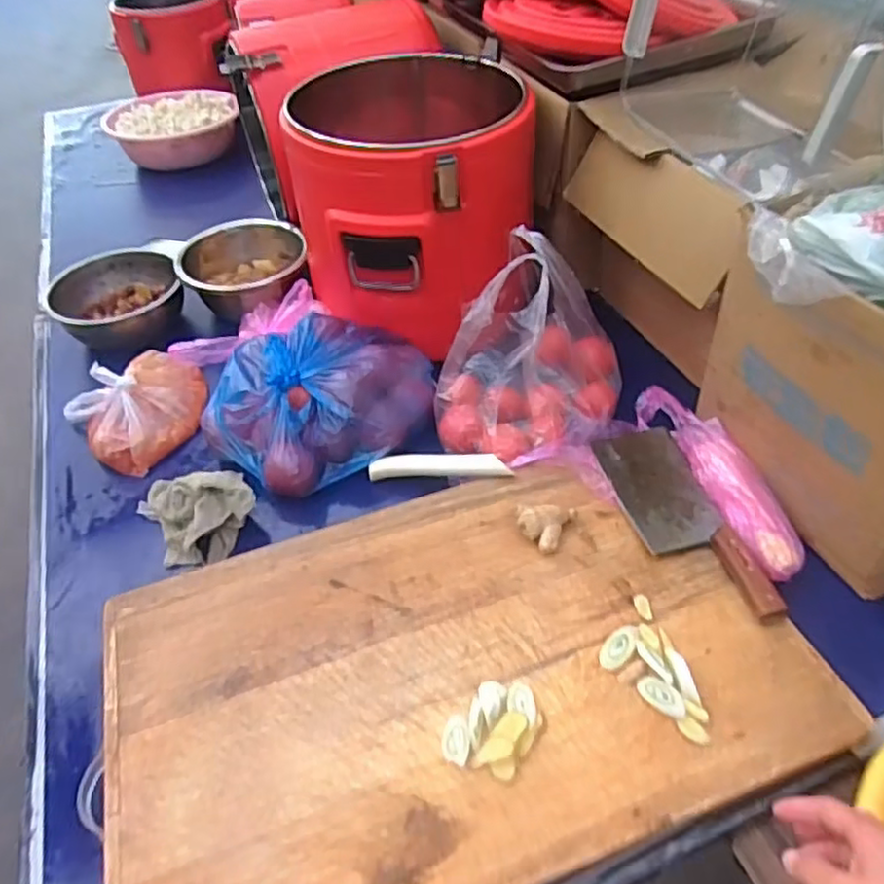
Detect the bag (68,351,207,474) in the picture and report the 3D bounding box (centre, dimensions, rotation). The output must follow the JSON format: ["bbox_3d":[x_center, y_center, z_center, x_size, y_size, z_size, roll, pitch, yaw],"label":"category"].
[{"bbox_3d":[-0.448,-0.068,1.027,0.194,0.089,0.188,-32,49,-24],"label":"bag"}]

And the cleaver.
[{"bbox_3d":[0.282,0.089,0.823,0.103,0.023,0.298,-12,44,-5],"label":"cleaver"}]

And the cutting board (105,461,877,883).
[{"bbox_3d":[0.000,0.230,0.720,0.667,0.028,0.445,-18,45,-12],"label":"cutting board"}]

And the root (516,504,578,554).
[{"bbox_3d":[0.126,0.102,0.818,0.070,0.034,0.056,-2,44,5],"label":"root"}]

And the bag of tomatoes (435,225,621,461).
[{"bbox_3d":[0.125,-0.121,0.931,0.214,0.191,0.271,32,55,33],"label":"bag of tomatoes"}]

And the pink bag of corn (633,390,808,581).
[{"bbox_3d":[0.339,0.030,0.848,0.070,0.046,0.310,-16,44,-10],"label":"pink bag of corn"}]

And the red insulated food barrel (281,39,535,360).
[{"bbox_3d":[-0.024,-0.390,1.082,0.314,0.309,0.393,26,53,28],"label":"red insulated food barrel"}]

